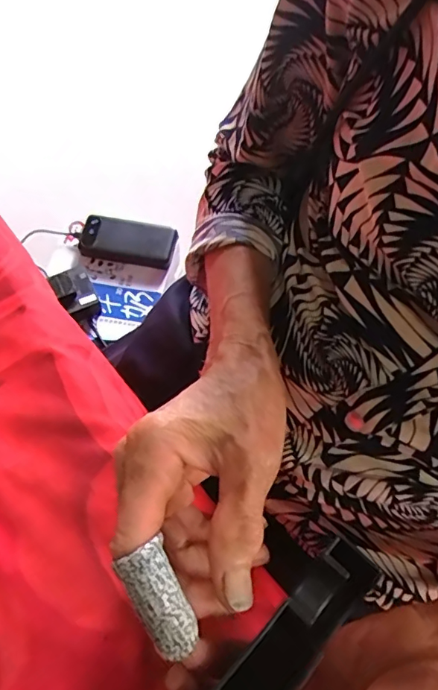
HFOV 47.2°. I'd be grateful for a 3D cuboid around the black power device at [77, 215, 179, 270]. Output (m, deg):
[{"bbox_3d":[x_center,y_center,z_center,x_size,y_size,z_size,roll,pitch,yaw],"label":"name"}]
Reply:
[{"bbox_3d":[-0.156,-0.177,0.837,0.162,0.026,0.078,11,65,4],"label":"black power device"}]

